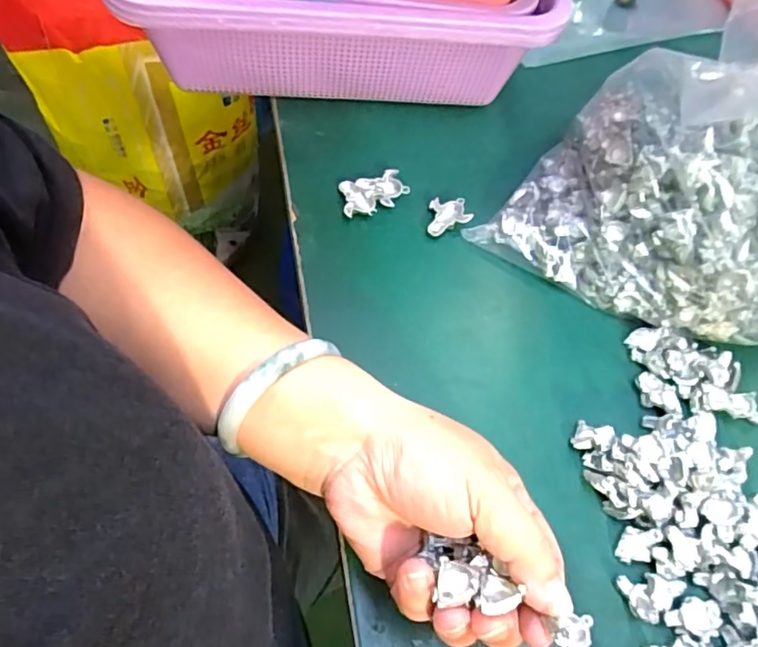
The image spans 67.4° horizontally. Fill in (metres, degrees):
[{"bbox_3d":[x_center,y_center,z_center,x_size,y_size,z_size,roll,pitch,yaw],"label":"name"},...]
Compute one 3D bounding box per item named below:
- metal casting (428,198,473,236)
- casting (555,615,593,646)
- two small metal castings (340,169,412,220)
[{"bbox_3d":[0.048,-0.072,0.385,0.029,0.009,0.029,8,60,-3],"label":"metal casting"},{"bbox_3d":[0.070,0.115,0.203,0.015,0.009,0.018,5,60,-2],"label":"casting"},{"bbox_3d":[-0.003,-0.088,0.386,0.045,0.007,0.030,-11,62,-13],"label":"two small metal castings"}]

